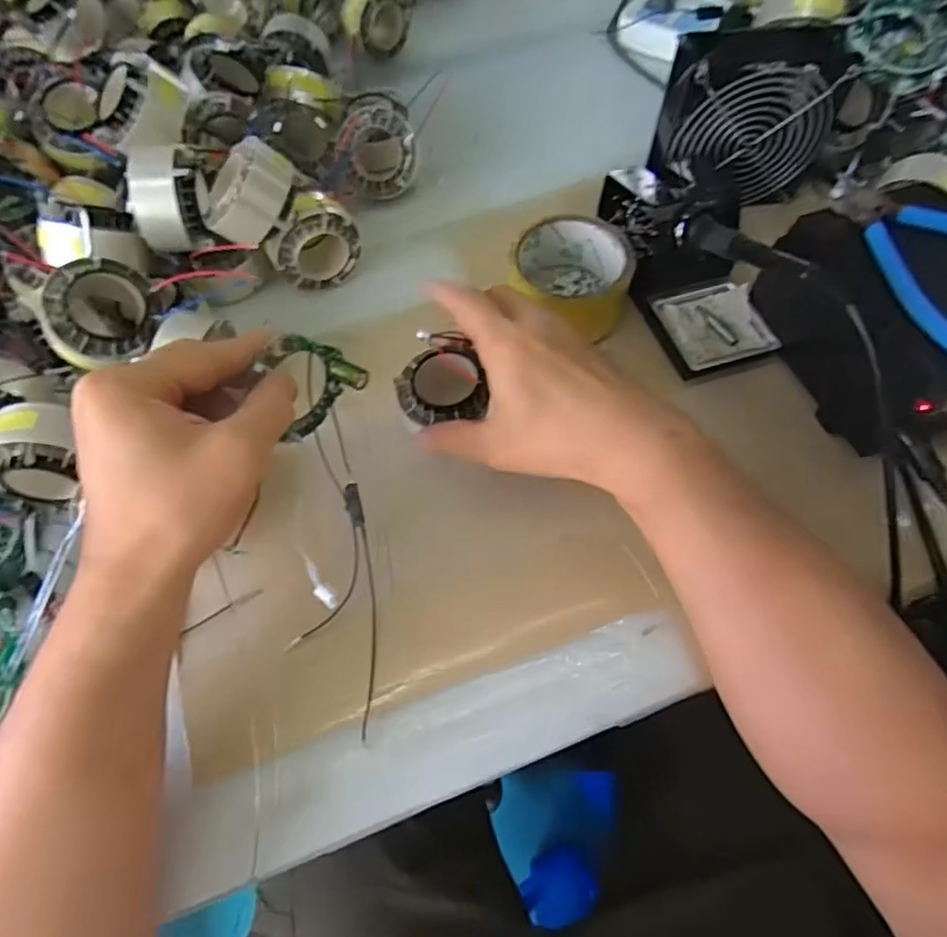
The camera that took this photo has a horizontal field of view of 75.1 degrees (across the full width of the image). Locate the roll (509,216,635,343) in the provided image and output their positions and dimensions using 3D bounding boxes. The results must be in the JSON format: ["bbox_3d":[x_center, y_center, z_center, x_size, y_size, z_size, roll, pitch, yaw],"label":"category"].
[{"bbox_3d":[0.070,-0.136,0.446,0.085,0.046,0.090,19,62,10],"label":"roll"}]

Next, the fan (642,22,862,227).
[{"bbox_3d":[0.207,-0.260,0.459,0.138,0.099,0.065,-9,61,-6],"label":"fan"}]

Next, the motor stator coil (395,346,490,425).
[{"bbox_3d":[-0.018,-0.054,0.391,0.057,0.022,0.046,-2,95,21],"label":"motor stator coil"}]

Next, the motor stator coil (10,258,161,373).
[{"bbox_3d":[-0.235,-0.097,0.389,0.064,0.036,0.062,-36,105,-28],"label":"motor stator coil"}]

